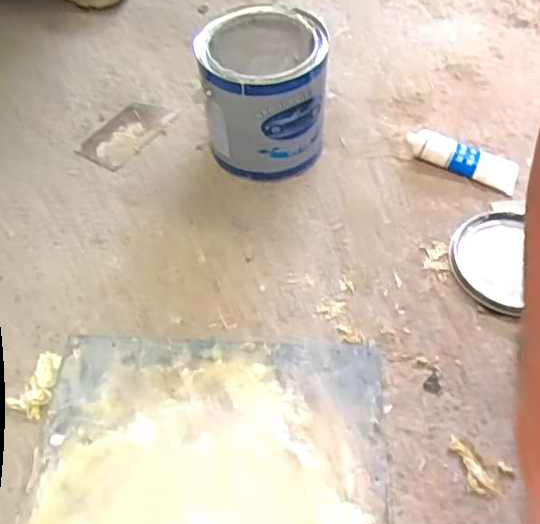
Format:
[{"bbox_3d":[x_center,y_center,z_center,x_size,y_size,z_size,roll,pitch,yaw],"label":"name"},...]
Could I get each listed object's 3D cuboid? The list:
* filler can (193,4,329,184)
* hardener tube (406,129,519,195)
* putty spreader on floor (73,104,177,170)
[{"bbox_3d":[-0.006,-0.205,0.718,0.140,0.168,0.141,-1,55,2],"label":"filler can"},{"bbox_3d":[0.255,-0.138,0.750,0.148,0.024,0.051,23,58,3],"label":"hardener tube"},{"bbox_3d":[-0.205,-0.187,0.807,0.081,0.009,0.137,28,61,21],"label":"putty spreader on floor"}]

